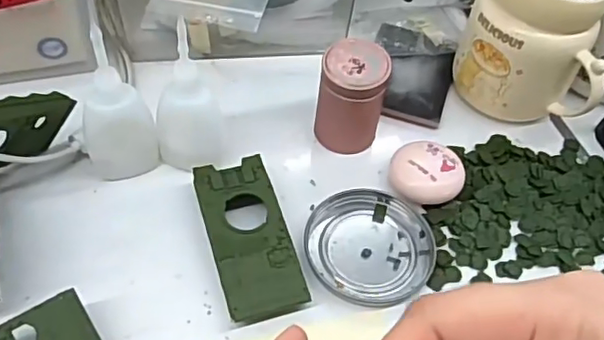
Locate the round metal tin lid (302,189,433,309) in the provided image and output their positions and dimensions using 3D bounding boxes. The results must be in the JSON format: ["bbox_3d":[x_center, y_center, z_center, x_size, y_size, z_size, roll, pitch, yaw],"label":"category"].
[{"bbox_3d":[0.042,0.046,0.374,0.077,0.007,0.082,2,52,-3],"label":"round metal tin lid"}]

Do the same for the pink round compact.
[{"bbox_3d":[0.084,0.002,0.399,0.048,0.023,0.041,22,53,13],"label":"pink round compact"}]

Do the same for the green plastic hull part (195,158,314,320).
[{"bbox_3d":[-0.033,0.040,0.362,0.045,0.021,0.103,-13,54,-14],"label":"green plastic hull part"}]

